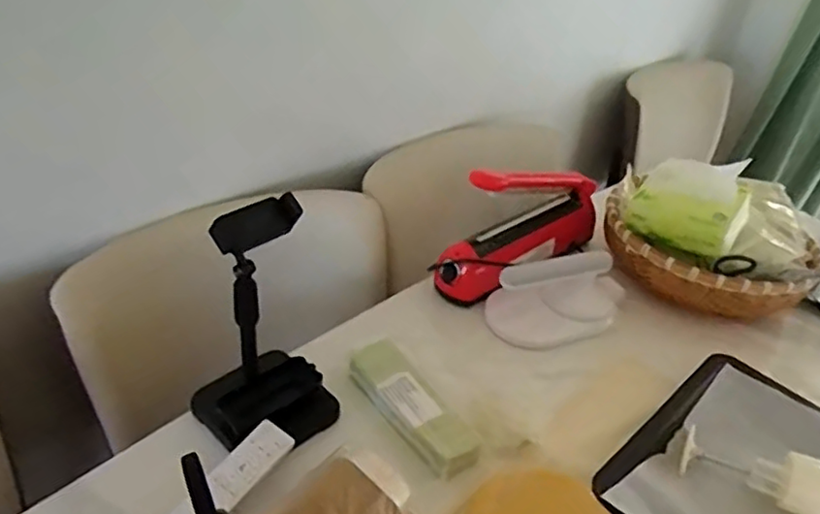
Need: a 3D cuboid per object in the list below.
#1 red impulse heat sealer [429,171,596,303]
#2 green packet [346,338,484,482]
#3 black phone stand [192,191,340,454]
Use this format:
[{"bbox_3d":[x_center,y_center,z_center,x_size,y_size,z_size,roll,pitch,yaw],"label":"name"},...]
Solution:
[{"bbox_3d":[0.172,-0.055,0.924,0.303,0.180,0.070,-24,46,-35],"label":"red impulse heat sealer"},{"bbox_3d":[0.001,0.162,0.708,0.061,0.040,0.179,-21,44,-33],"label":"green packet"},{"bbox_3d":[-0.146,0.071,0.631,0.129,0.246,0.119,-19,43,-31],"label":"black phone stand"}]

